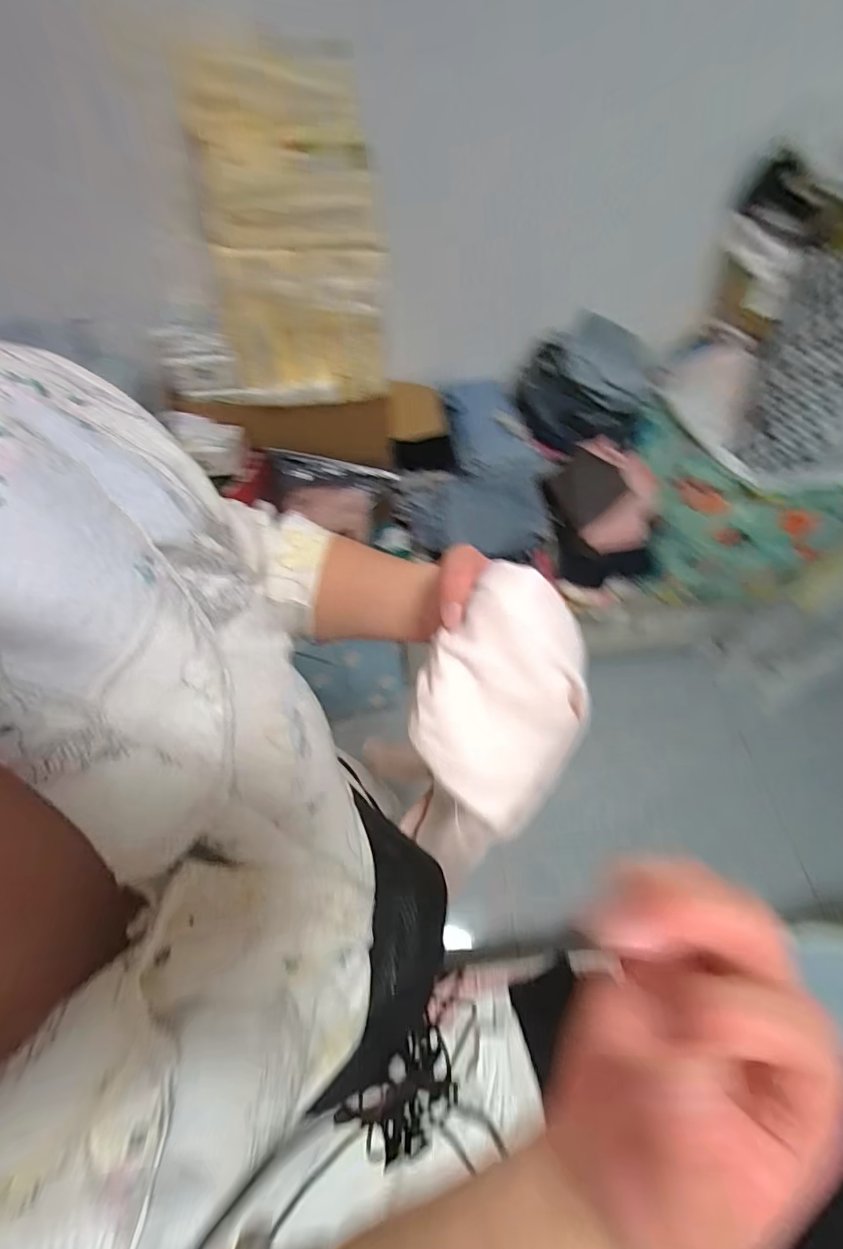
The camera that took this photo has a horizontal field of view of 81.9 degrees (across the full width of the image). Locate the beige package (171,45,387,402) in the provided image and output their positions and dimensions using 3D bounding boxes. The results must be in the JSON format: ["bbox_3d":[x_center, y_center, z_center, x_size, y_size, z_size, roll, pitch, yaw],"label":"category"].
[{"bbox_3d":[-0.197,-0.568,0.758,0.256,0.411,0.089,-4,59,-4],"label":"beige package"}]

